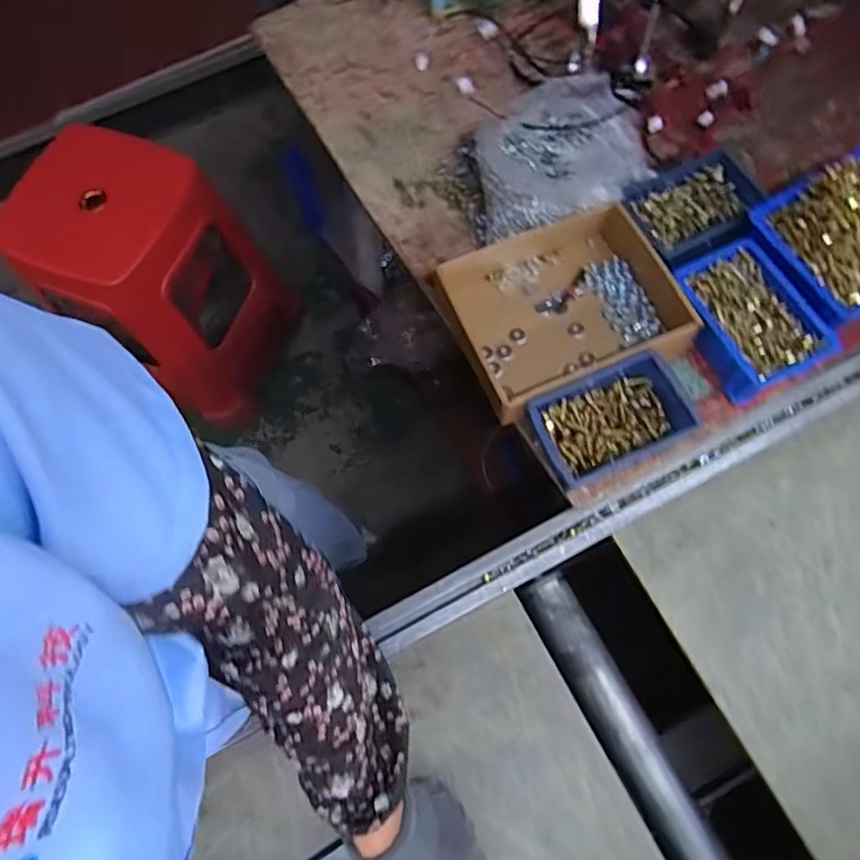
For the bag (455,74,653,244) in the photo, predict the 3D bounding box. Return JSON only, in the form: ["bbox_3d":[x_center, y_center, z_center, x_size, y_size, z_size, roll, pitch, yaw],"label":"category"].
[{"bbox_3d":[0.137,-0.293,0.666,0.189,0.089,0.140,-21,74,-6],"label":"bag"}]

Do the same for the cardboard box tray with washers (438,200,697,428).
[{"bbox_3d":[0.140,-0.125,0.631,0.222,0.057,0.179,-21,74,-6],"label":"cardboard box tray with washers"}]

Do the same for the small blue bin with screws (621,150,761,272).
[{"bbox_3d":[0.291,-0.235,0.665,0.142,0.052,0.110,-25,74,-7],"label":"small blue bin with screws"}]

